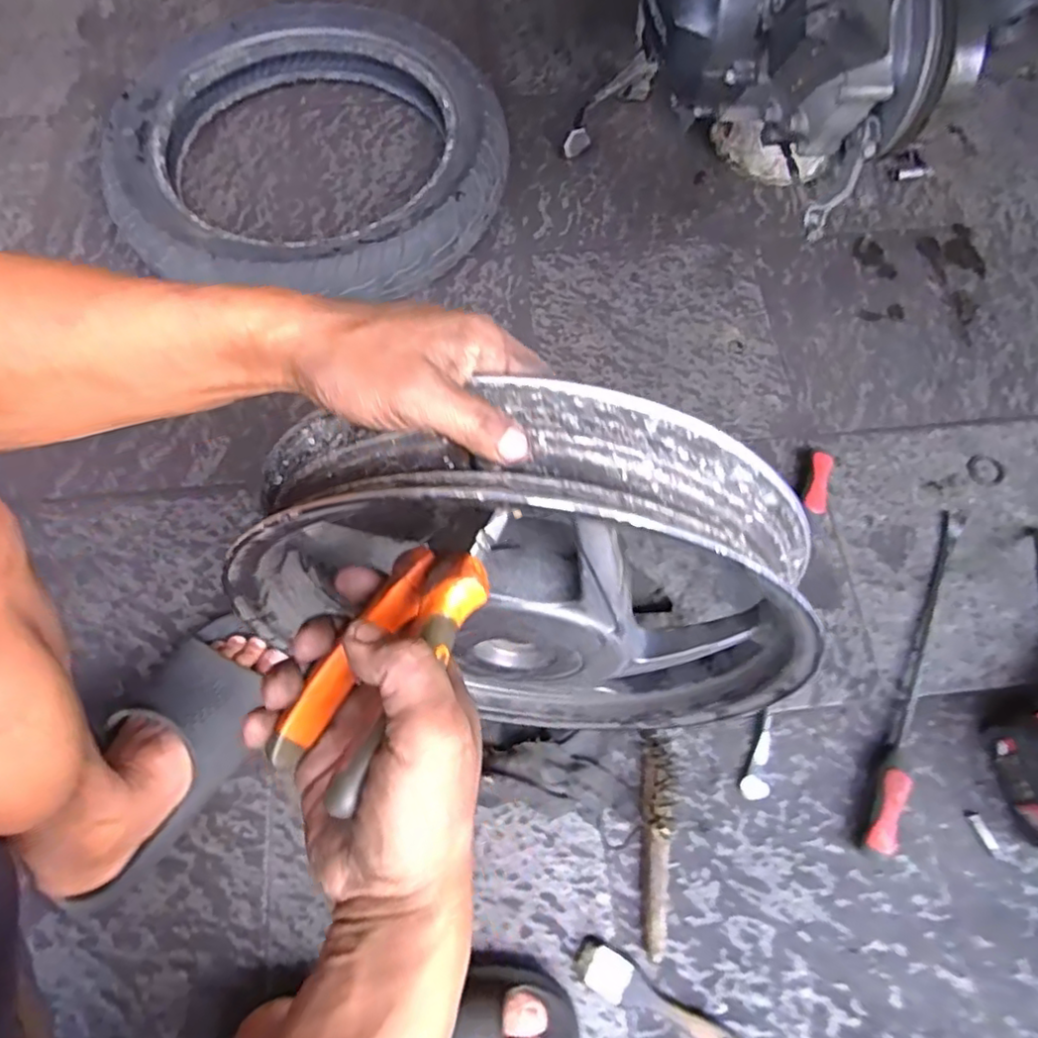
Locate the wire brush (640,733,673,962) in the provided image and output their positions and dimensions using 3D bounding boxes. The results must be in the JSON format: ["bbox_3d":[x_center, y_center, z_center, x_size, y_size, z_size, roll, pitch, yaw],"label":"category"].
[{"bbox_3d":[0.124,0.285,0.558,0.026,0.034,0.178,2,69,0],"label":"wire brush"}]

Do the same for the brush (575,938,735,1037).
[{"bbox_3d":[0.113,0.402,0.520,0.142,0.014,0.032,28,71,9],"label":"brush"}]

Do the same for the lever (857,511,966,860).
[{"bbox_3d":[0.398,0.144,0.616,0.026,0.028,0.363,26,71,9],"label":"lever"}]

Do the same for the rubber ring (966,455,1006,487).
[{"bbox_3d":[0.533,-0.055,0.716,0.046,0.004,0.038,-14,70,-6],"label":"rubber ring"}]

